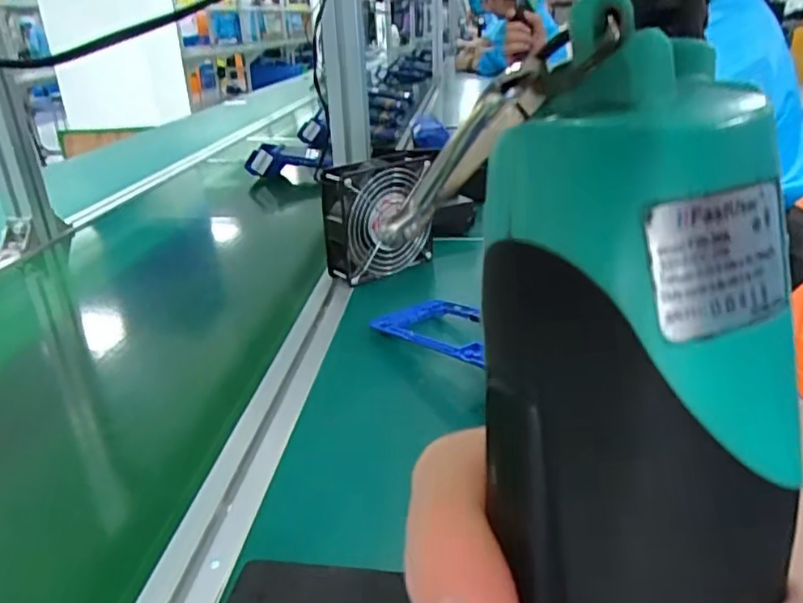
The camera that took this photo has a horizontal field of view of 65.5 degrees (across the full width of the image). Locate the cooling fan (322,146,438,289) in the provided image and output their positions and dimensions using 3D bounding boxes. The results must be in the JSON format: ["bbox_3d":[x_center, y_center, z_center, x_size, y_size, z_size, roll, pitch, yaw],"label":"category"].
[{"bbox_3d":[-0.024,-0.089,0.672,0.129,0.119,0.052,-18,29,-30],"label":"cooling fan"}]

